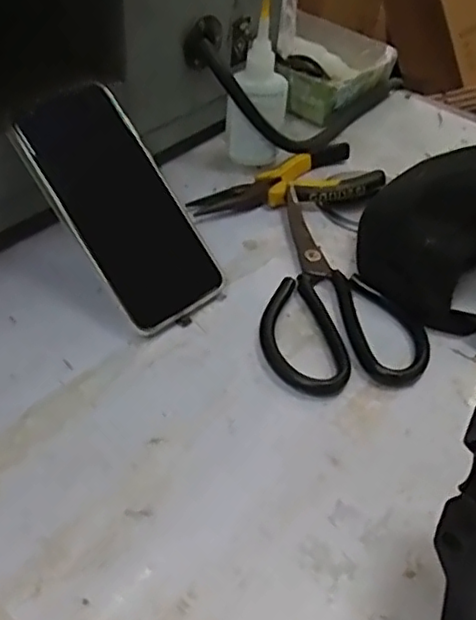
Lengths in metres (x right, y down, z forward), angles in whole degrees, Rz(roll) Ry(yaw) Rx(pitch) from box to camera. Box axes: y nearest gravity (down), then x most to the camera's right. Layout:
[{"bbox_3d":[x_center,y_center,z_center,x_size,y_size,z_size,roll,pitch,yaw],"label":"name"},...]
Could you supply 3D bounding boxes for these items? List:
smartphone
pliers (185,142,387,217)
[{"bbox_3d":[-0.076,-0.068,0.417,0.080,0.013,0.162,-31,89,-31],"label":"smartphone"},{"bbox_3d":[0.041,-0.099,0.512,0.153,0.022,0.073,-19,50,-22],"label":"pliers"}]

